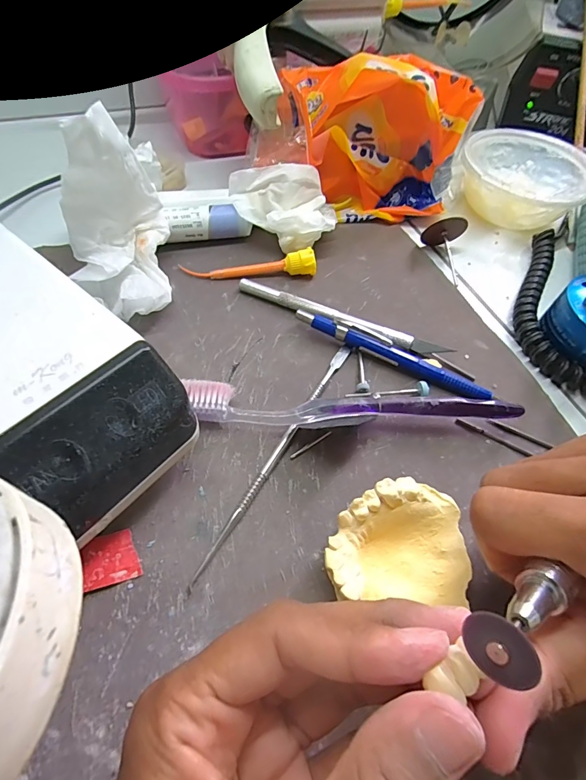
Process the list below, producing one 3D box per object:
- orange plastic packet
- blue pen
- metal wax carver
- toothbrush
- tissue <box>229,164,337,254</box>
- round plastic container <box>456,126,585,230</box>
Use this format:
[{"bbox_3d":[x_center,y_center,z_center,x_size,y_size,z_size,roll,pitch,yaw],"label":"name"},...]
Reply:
[{"bbox_3d":[0.052,-0.181,0.294,0.153,0.093,0.056,-4,57,-7],"label":"orange plastic packet"},{"bbox_3d":[0.058,-0.021,0.238,0.117,0.013,0.010,24,58,11],"label":"blue pen"},{"bbox_3d":[-0.006,0.028,0.205,0.006,0.005,0.153,28,59,13],"label":"metal wax carver"},{"bbox_3d":[0.031,0.008,0.213,0.168,0.019,0.022,0,57,-5],"label":"toothbrush"},{"bbox_3d":[-0.007,-0.127,0.285,0.071,0.038,0.053,7,57,0],"label":"tissue"},{"bbox_3d":[0.184,-0.170,0.329,0.101,0.038,0.109,2,57,-4],"label":"round plastic container"}]

